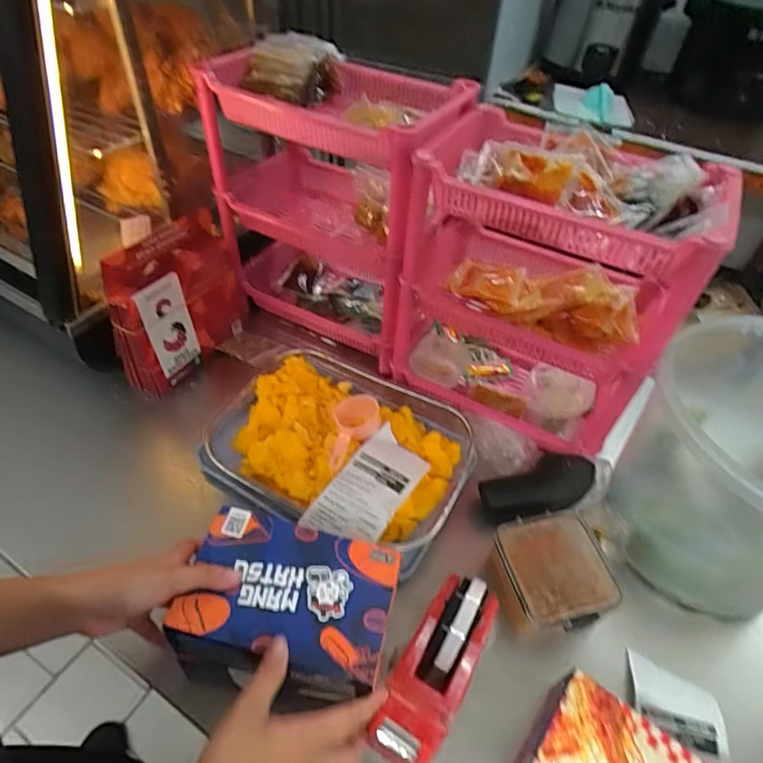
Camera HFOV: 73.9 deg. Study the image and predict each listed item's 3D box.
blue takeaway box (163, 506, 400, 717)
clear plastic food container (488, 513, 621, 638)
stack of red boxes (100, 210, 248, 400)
[{"bbox_3d":[-0.081,0.200,0.444,0.172,0.064,0.131,13,48,7],"label":"blue takeaway box"},{"bbox_3d":[0.167,0.200,0.522,0.113,0.059,0.110,-4,48,-9],"label":"clear plastic food container"},{"bbox_3d":[-0.268,-0.106,0.687,0.071,0.189,0.186,14,48,8],"label":"stack of red boxes"}]

